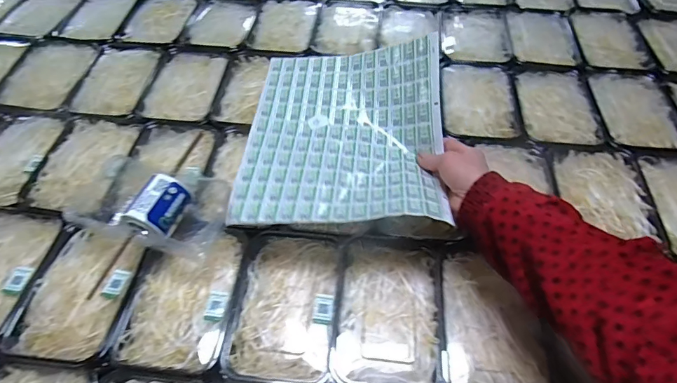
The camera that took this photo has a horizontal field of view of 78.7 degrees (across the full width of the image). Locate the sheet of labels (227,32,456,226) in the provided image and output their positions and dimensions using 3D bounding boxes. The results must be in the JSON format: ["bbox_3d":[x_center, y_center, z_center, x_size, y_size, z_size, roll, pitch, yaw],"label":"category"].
[{"bbox_3d":[0.007,-0.088,0.521,0.243,0.079,0.281,3,53,3],"label":"sheet of labels"}]

